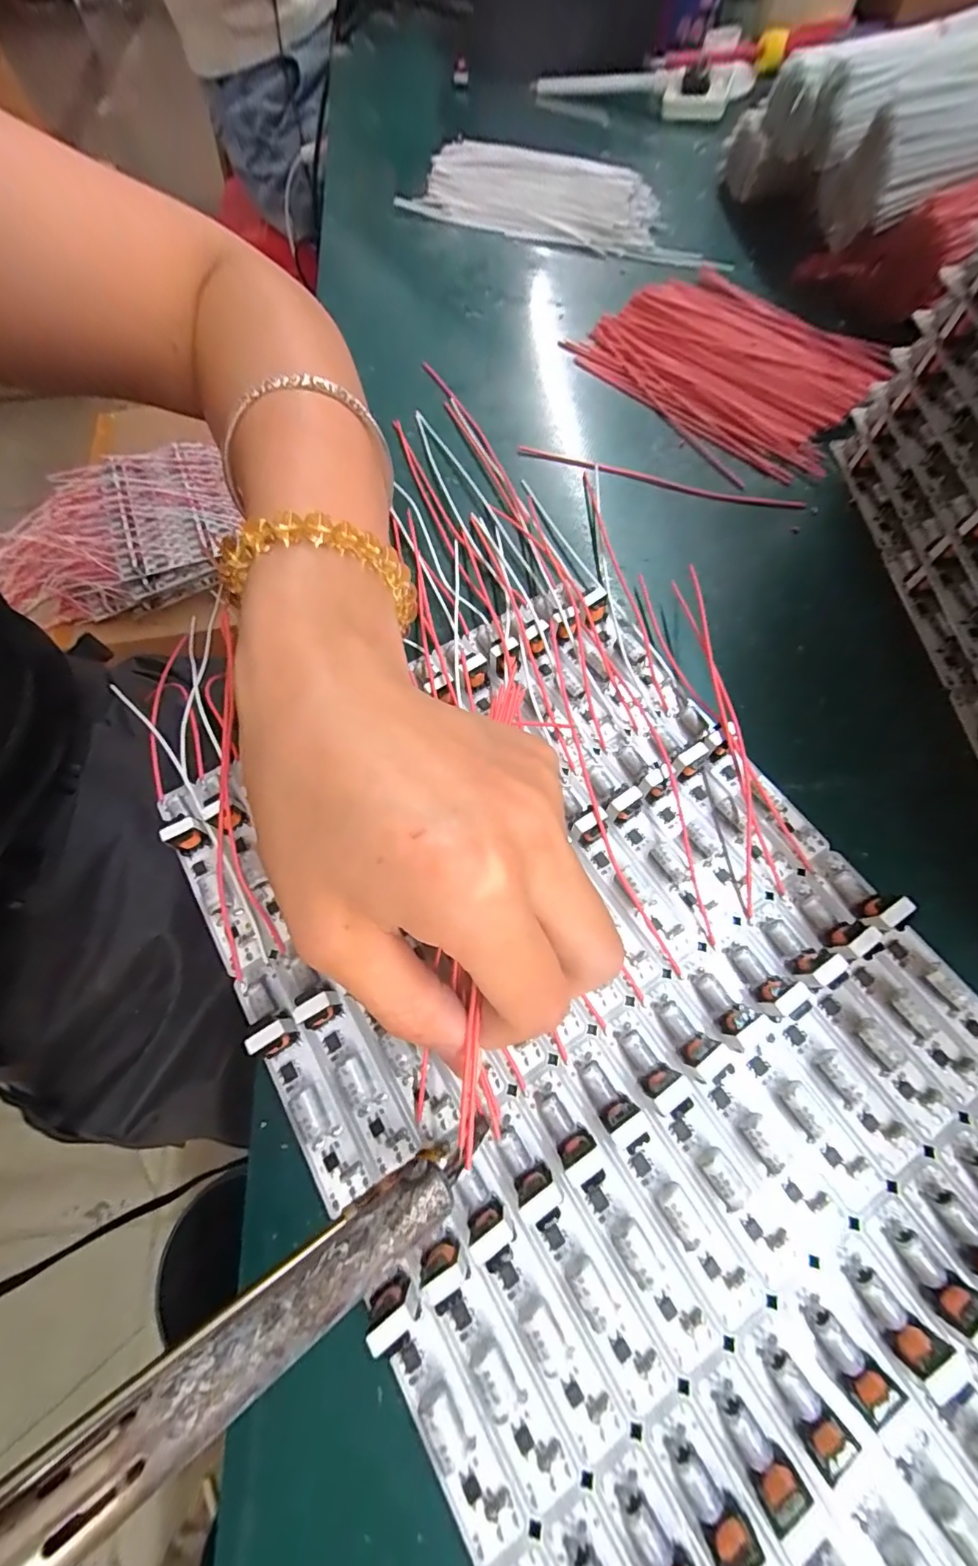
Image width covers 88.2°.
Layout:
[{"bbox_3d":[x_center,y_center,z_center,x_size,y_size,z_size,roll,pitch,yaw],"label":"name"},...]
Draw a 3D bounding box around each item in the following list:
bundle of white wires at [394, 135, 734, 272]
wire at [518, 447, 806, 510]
[{"bbox_3d":[0.058,-0.415,0.360,0.253,0.013,0.091,27,71,12],"label":"bundle of white wires"},{"bbox_3d":[0.083,-0.153,0.252,0.141,0.004,0.008,19,69,9],"label":"wire"}]

